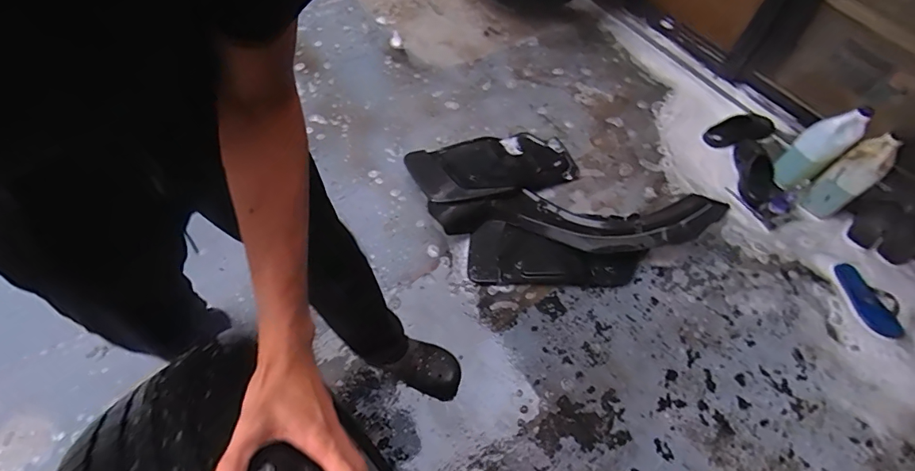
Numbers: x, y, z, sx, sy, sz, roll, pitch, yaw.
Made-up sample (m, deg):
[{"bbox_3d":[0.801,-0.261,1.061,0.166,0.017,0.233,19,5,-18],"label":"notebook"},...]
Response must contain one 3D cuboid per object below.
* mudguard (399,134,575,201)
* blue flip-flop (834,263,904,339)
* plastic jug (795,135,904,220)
[{"bbox_3d":[0.133,-0.256,1.536,0.550,0.092,0.292,-21,60,-14],"label":"mudguard"},{"bbox_3d":[1.220,0.186,1.309,0.108,0.037,0.237,-16,59,-11],"label":"blue flip-flop"},{"bbox_3d":[1.238,-0.176,1.406,0.159,0.289,0.117,-29,63,-20],"label":"plastic jug"}]

